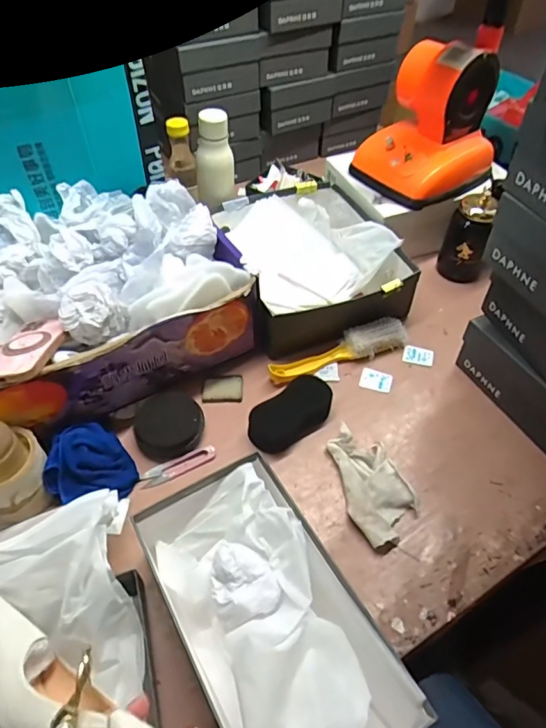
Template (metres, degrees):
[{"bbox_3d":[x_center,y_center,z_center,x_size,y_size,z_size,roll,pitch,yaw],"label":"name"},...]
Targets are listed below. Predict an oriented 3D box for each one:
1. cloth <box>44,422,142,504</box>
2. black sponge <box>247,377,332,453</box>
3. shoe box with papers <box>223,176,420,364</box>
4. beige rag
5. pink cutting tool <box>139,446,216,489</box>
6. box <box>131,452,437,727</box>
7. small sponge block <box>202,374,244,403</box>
[{"bbox_3d":[-0.233,0.128,0.619,0.102,0.052,0.096,-24,54,-19],"label":"cloth"},{"bbox_3d":[0.026,0.066,0.679,0.122,0.040,0.063,-30,56,-23],"label":"black sponge"},{"bbox_3d":[0.065,-0.184,0.849,0.258,0.092,0.328,-13,51,-10],"label":"shoe box with papers"},{"bbox_3d":[0.121,0.145,0.626,0.079,0.022,0.159,-16,52,-13],"label":"beige rag"},{"bbox_3d":[-0.125,0.135,0.651,0.101,0.009,0.028,-21,53,-17],"label":"pink cutting tool"},{"bbox_3d":[-0.009,0.237,0.482,0.151,0.106,0.286,-25,54,-20],"label":"box"},{"bbox_3d":[-0.075,0.038,0.729,0.059,0.007,0.045,-3,50,-2],"label":"small sponge block"}]

